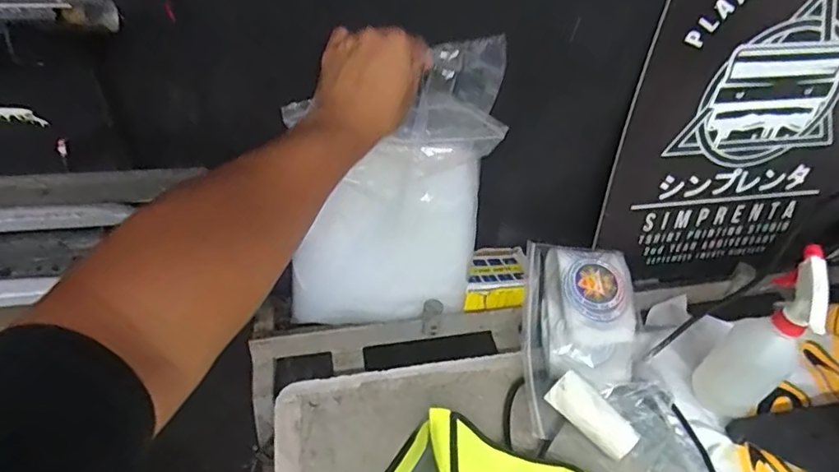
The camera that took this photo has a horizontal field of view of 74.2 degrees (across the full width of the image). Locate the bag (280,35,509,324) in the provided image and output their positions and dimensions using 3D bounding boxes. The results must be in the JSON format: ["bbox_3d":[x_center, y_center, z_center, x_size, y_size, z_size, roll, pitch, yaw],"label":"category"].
[{"bbox_3d":[-0.015,-0.036,0.631,0.223,0.408,0.059,9,41,-24],"label":"bag"}]

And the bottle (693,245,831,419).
[{"bbox_3d":[0.374,0.115,0.602,0.080,0.204,0.068,-32,55,-32],"label":"bottle"}]

